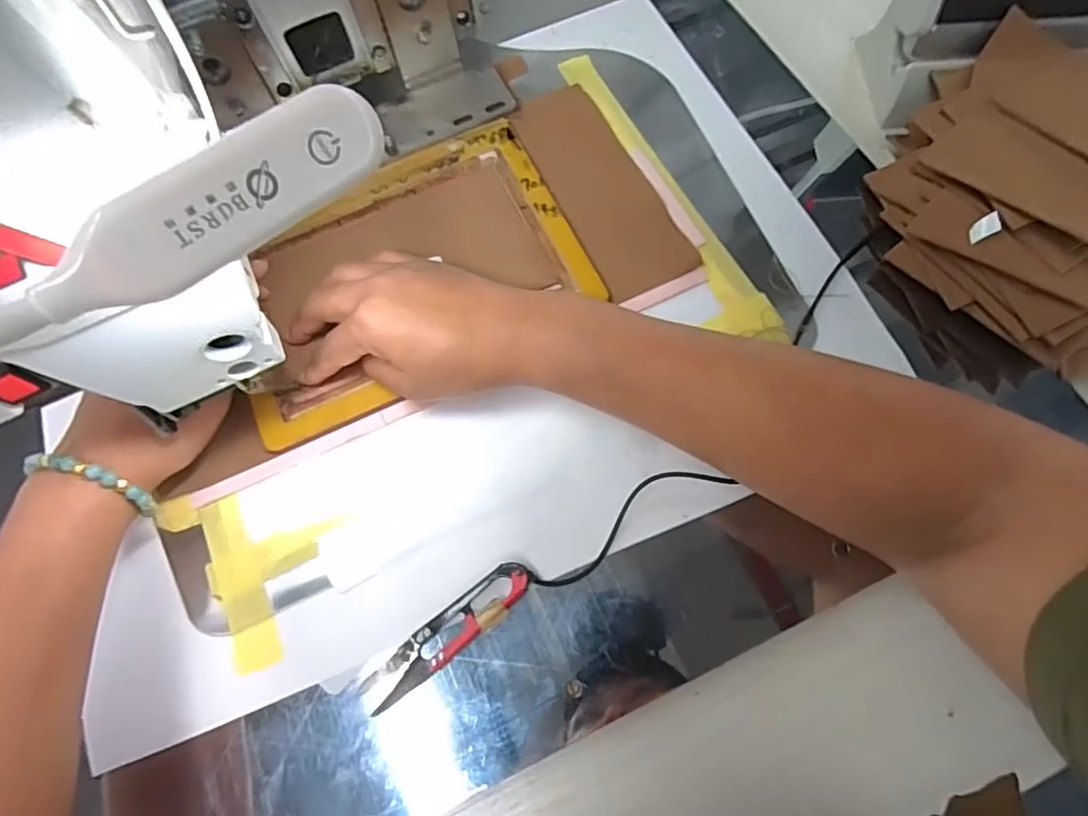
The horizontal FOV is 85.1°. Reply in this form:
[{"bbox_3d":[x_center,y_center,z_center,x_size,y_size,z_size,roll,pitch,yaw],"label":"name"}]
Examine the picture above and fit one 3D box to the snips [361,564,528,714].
[{"bbox_3d":[-0.050,0.119,0.312,0.102,0.011,0.024,-37,72,-9],"label":"snips"}]

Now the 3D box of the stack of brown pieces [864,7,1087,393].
[{"bbox_3d":[0.340,-0.132,0.346,0.254,0.108,0.221,4,70,5],"label":"stack of brown pieces"}]

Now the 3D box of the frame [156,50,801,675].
[{"bbox_3d":[-0.057,-0.066,0.383,0.418,0.013,0.256,-31,73,-8],"label":"frame"}]

